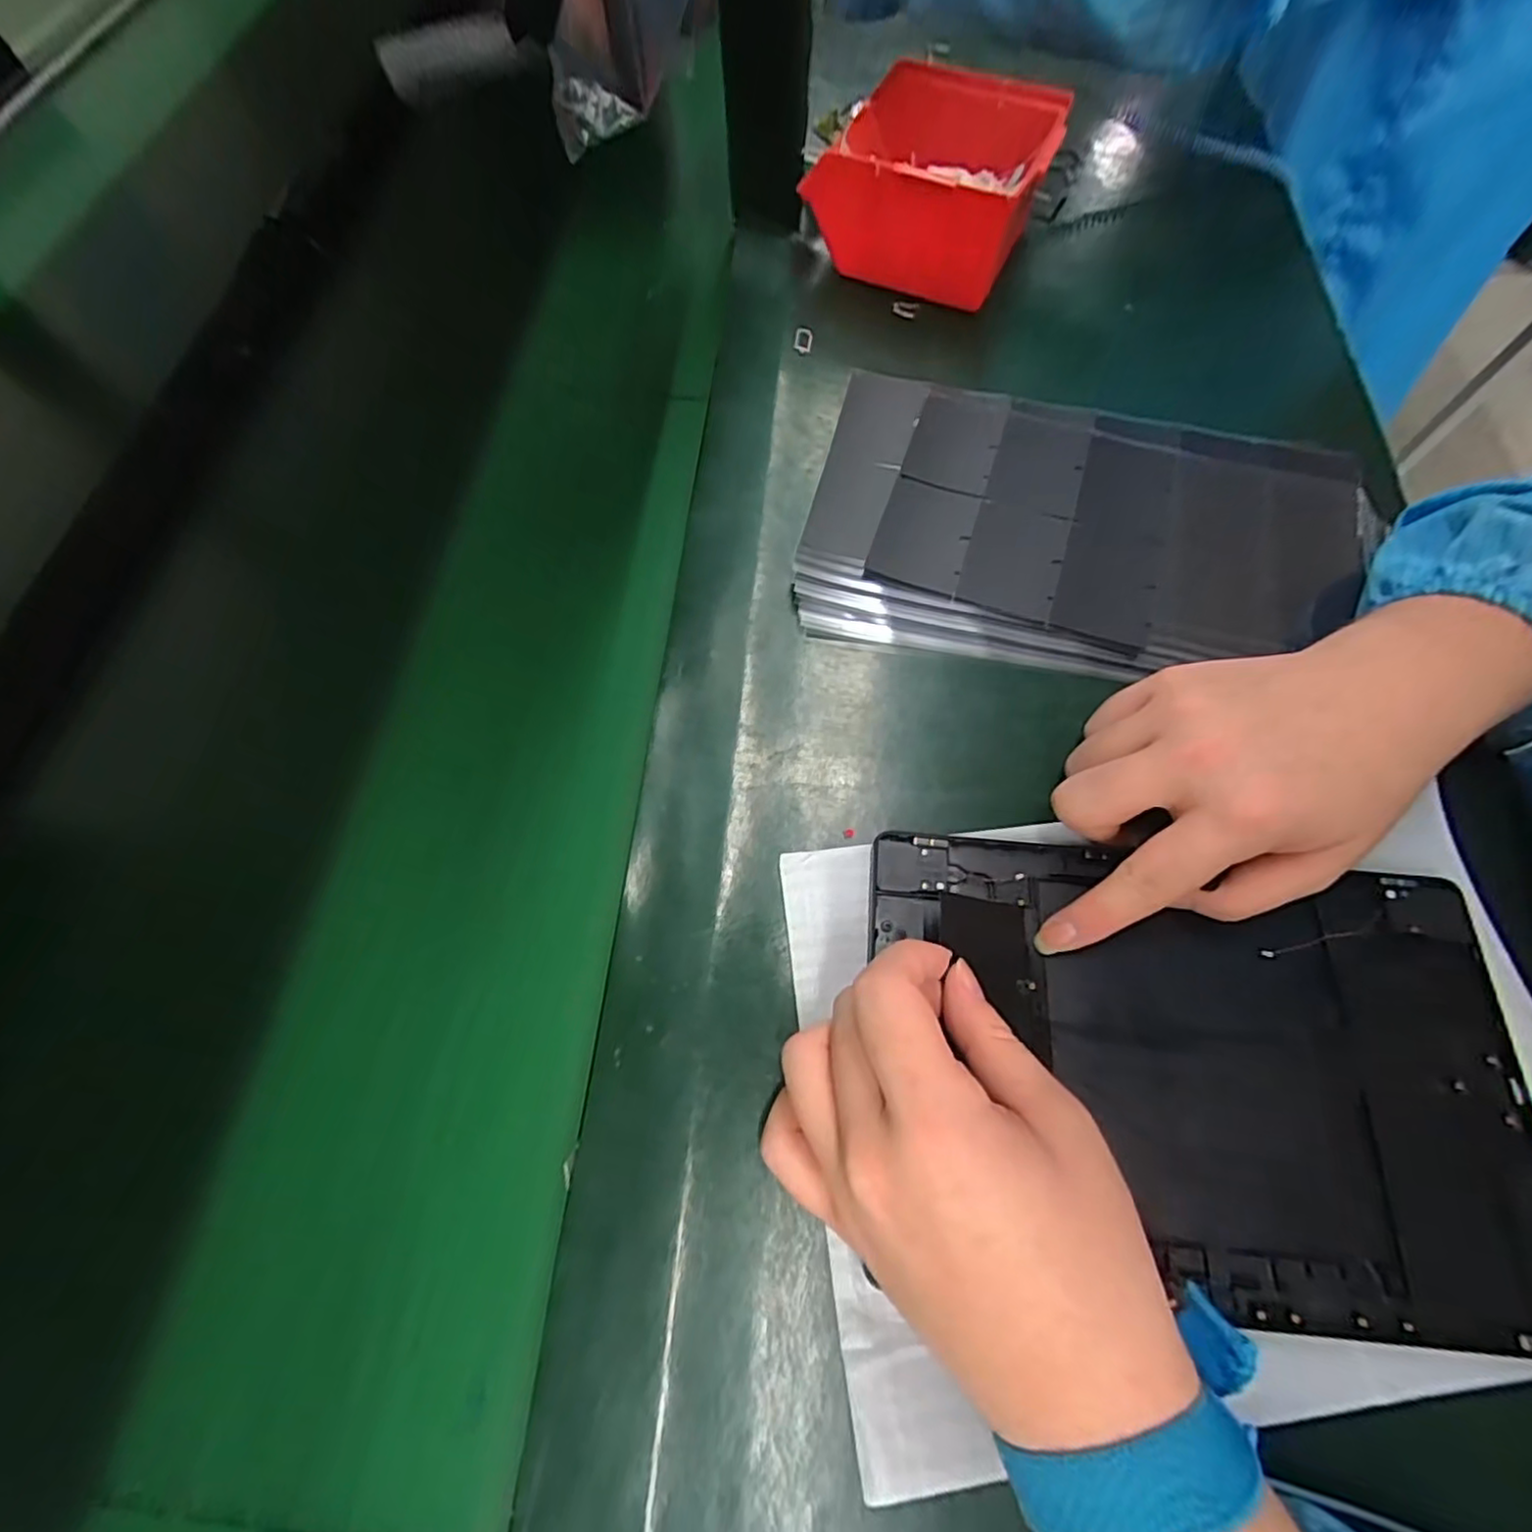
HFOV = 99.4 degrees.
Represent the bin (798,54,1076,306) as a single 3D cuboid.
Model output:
[{"bbox_3d":[0.105,-0.366,0.416,0.127,0.075,0.129,22,69,11],"label":"bin"}]

